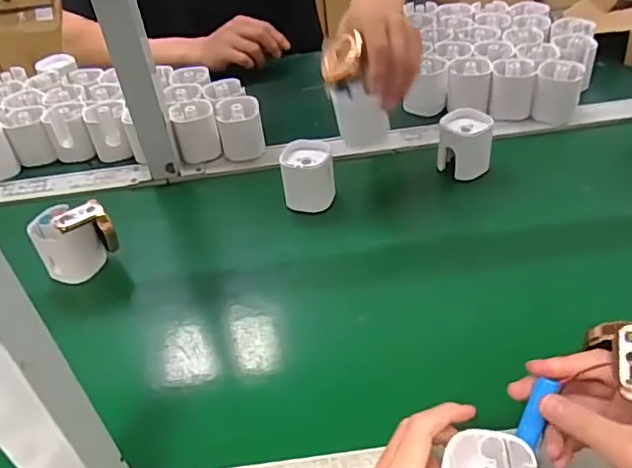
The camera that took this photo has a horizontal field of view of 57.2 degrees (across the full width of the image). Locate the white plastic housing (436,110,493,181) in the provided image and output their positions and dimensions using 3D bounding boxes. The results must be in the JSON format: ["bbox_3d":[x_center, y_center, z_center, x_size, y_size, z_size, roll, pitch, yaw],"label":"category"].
[{"bbox_3d":[0.178,-0.105,0.693,0.059,0.064,0.063,7,40,16],"label":"white plastic housing"}]

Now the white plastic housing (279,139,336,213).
[{"bbox_3d":[-0.014,-0.066,0.670,0.068,0.070,0.043,-6,41,2],"label":"white plastic housing"}]

